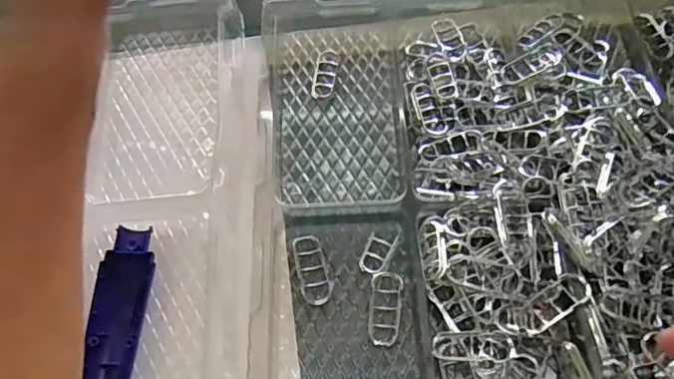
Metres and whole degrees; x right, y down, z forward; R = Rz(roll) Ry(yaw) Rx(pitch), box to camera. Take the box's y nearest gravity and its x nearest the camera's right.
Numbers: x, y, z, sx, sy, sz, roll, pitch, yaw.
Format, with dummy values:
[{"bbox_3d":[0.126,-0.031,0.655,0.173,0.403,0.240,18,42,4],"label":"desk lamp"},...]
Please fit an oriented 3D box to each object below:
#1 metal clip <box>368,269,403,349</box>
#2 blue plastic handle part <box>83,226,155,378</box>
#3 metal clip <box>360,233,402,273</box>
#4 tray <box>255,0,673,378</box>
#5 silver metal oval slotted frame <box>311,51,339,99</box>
[{"bbox_3d":[0.035,0.083,0.403,0.023,0.008,0.053,2,62,5],"label":"metal clip"},{"bbox_3d":[-0.153,0.106,0.389,0.035,0.018,0.164,2,62,5],"label":"blue plastic handle part"},{"bbox_3d":[0.031,0.045,0.421,0.021,0.008,0.041,22,65,15],"label":"metal clip"},{"bbox_3d":[0.219,-0.003,0.429,0.535,0.050,0.424,-3,61,2],"label":"tray"},{"bbox_3d":[-0.010,-0.103,0.502,0.019,0.007,0.053,7,62,7],"label":"silver metal oval slotted frame"}]

